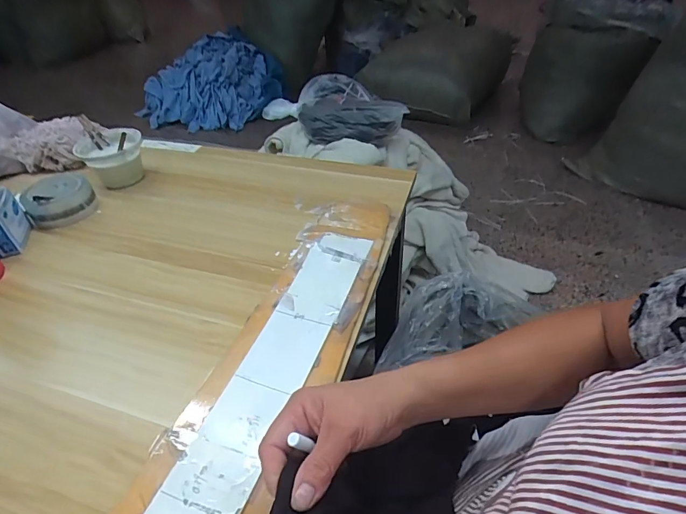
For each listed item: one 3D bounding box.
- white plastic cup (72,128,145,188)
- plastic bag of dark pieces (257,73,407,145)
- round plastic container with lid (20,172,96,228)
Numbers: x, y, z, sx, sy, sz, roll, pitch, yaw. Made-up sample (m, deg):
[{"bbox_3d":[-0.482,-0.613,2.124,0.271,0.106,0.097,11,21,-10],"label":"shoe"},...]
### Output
[{"bbox_3d":[-0.401,-0.171,0.733,0.093,0.088,0.079,-1,41,3],"label":"white plastic cup"},{"bbox_3d":[-0.039,-0.402,1.120,0.408,0.108,0.184,29,50,33],"label":"plastic bag of dark pieces"},{"bbox_3d":[-0.467,-0.098,0.686,0.096,0.048,0.113,-31,48,-28],"label":"round plastic container with lid"}]

